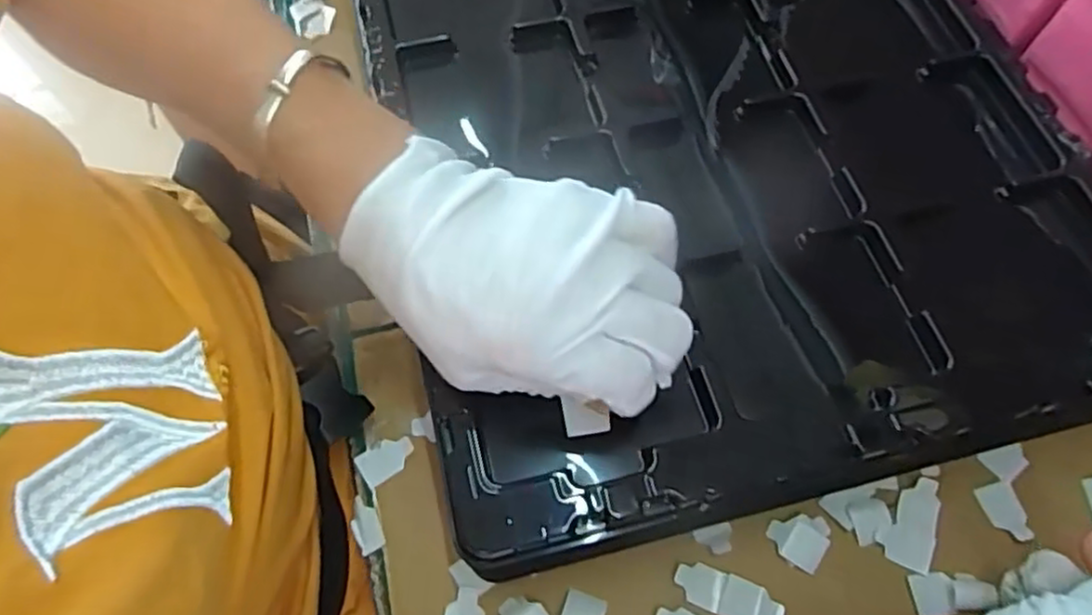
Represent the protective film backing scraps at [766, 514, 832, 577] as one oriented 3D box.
[{"bbox_3d":[0.114,0.103,0.315,0.025,0.004,0.024,26,67,13],"label":"protective film backing scraps"}]

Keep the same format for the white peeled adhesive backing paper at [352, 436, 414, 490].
[{"bbox_3d":[-0.077,0.073,0.338,0.027,0.004,0.018,-33,67,-14],"label":"white peeled adhesive backing paper"}]

